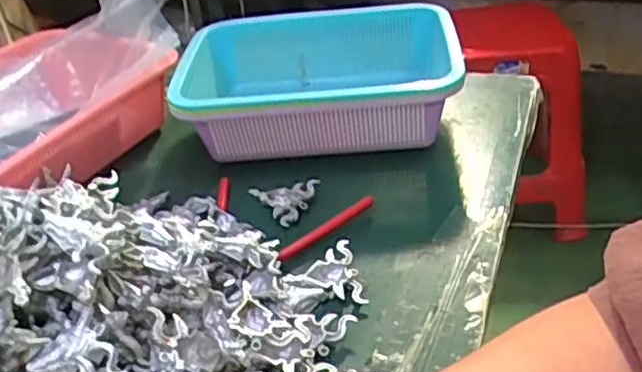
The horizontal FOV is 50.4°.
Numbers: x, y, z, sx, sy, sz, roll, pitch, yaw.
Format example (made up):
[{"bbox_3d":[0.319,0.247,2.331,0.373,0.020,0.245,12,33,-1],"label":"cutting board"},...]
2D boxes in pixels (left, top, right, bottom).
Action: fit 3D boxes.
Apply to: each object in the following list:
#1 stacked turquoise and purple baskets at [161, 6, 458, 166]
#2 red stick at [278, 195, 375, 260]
[{"bbox_3d":[0.001,-0.100,0.670,0.256,0.088,0.182,-2,34,8],"label":"stacked turquoise and purple baskets"},{"bbox_3d":[0.005,0.032,0.544,0.097,0.007,0.010,-30,40,-30],"label":"red stick"}]

